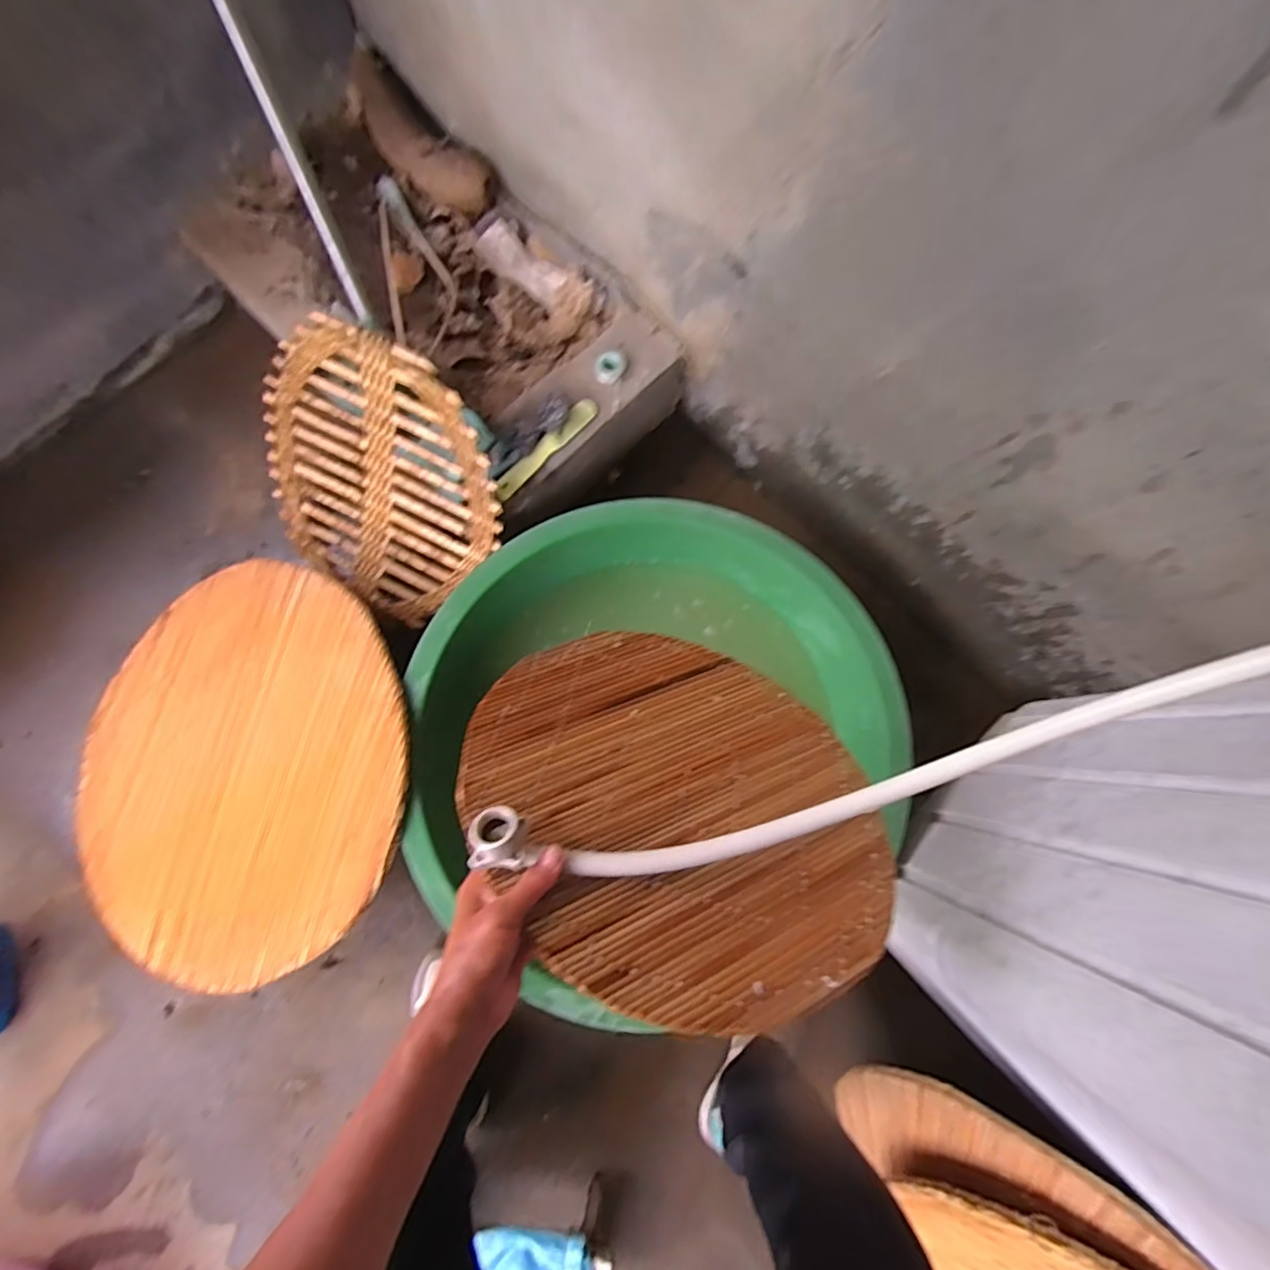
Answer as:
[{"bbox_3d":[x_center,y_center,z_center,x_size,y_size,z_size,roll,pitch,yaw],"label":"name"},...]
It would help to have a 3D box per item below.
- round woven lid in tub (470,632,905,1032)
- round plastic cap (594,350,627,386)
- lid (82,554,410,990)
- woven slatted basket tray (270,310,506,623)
[{"bbox_3d":[0.048,0.136,0.536,0.359,0.008,0.378,12,39,-10],"label":"round woven lid in tub"},{"bbox_3d":[-0.039,-0.429,0.932,0.047,0.011,0.055,16,94,-4],"label":"round plastic cap"},{"bbox_3d":[-0.610,0.201,0.885,0.597,0.028,0.603,-2,80,15],"label":"lid"},{"bbox_3d":[-0.429,-0.257,0.938,0.440,0.043,0.440,-37,95,35],"label":"woven slatted basket tray"}]

